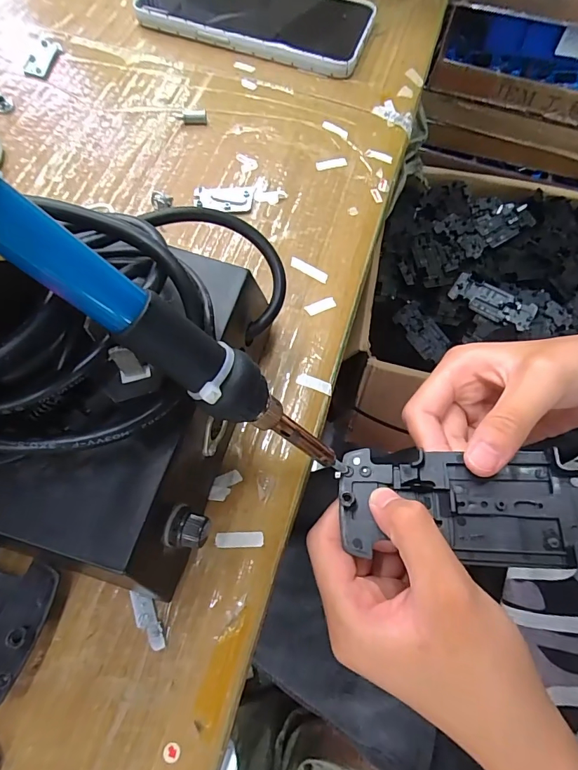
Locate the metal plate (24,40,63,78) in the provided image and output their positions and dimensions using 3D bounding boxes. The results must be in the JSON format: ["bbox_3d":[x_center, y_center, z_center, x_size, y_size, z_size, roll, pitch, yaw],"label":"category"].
[{"bbox_3d":[-0.170,-0.226,0.288,0.018,0.004,0.035,14,68,3],"label":"metal plate"}]

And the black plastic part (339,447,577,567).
[{"bbox_3d":[0.086,0.051,0.179,0.125,0.008,0.046,0,68,11],"label":"black plastic part"}]

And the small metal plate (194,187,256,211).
[{"bbox_3d":[-0.038,-0.110,0.247,0.034,0.005,0.016,-1,68,-3],"label":"small metal plate"}]

